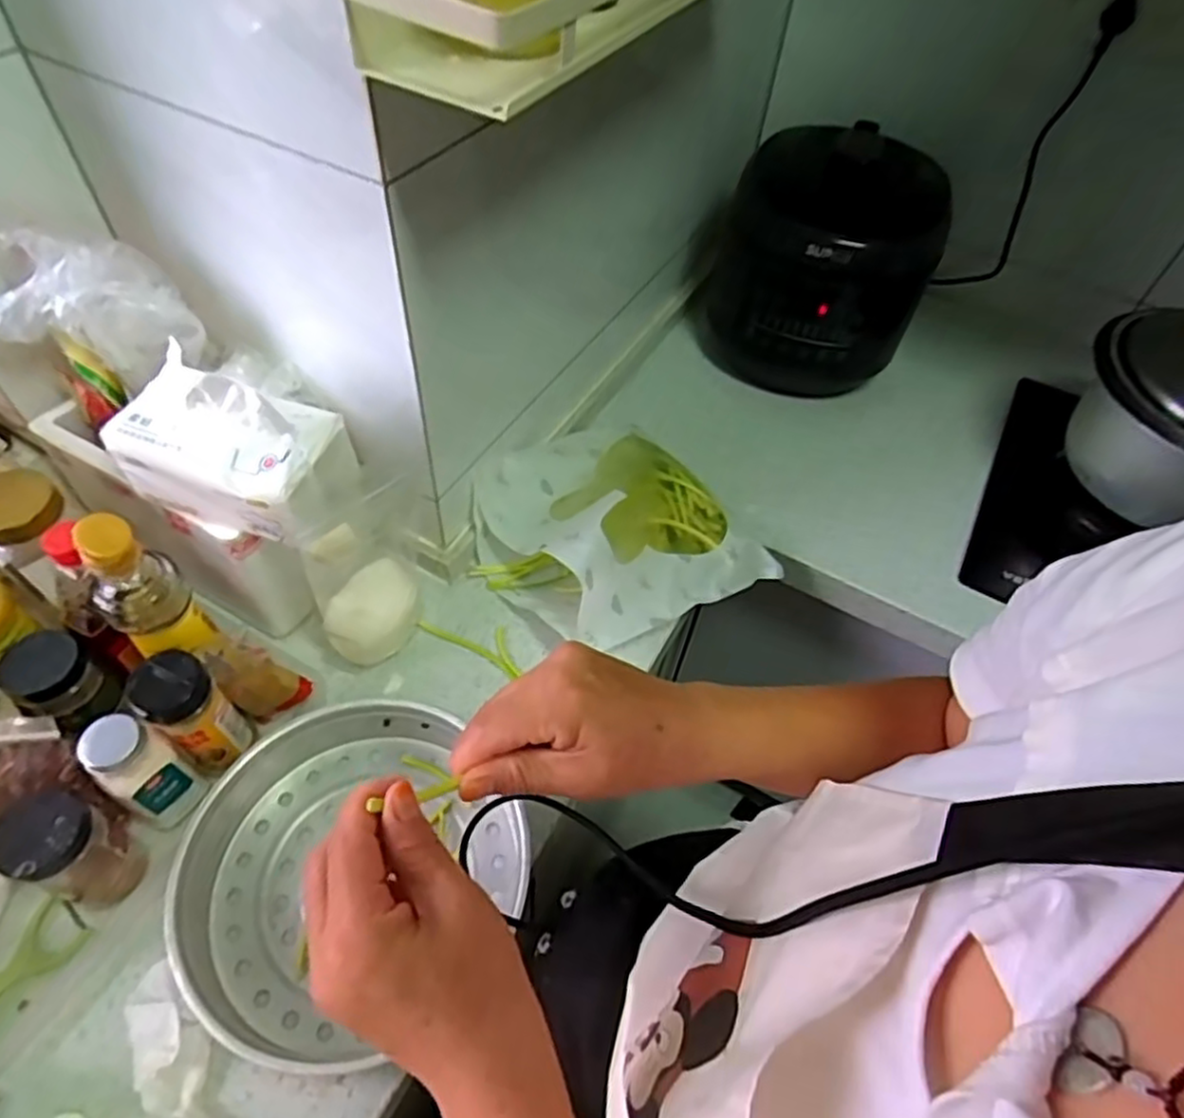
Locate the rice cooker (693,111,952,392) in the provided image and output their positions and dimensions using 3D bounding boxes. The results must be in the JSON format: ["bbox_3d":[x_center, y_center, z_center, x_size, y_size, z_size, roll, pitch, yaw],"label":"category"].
[{"bbox_3d":[0.296,-0.389,0.955,0.274,0.279,0.226,19,54,9],"label":"rice cooker"}]

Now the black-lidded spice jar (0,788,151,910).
[{"bbox_3d":[-0.389,0.216,0.529,0.058,0.116,0.056,2,53,-3],"label":"black-lidded spice jar"}]

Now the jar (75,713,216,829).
[{"bbox_3d":[-0.355,0.170,0.568,0.050,0.116,0.054,26,55,14],"label":"jar"}]

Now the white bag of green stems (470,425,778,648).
[{"bbox_3d":[0.018,-0.039,0.762,0.253,0.110,0.282,-34,63,-26],"label":"white bag of green stems"}]

